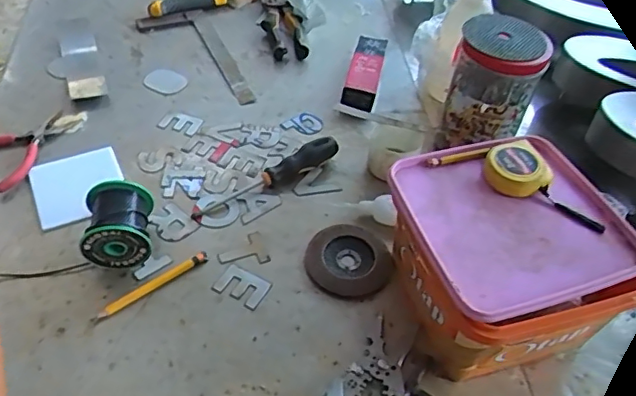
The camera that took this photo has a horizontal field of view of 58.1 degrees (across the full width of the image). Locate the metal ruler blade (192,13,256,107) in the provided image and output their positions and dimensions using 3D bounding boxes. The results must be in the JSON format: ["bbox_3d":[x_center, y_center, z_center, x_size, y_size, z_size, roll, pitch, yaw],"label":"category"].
[{"bbox_3d":[-0.146,-0.214,0.878,0.027,0.008,0.224,-18,53,-20],"label":"metal ruler blade"}]

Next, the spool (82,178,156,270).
[{"bbox_3d":[-0.214,0.028,0.618,0.067,0.069,0.076,-4,49,-10],"label":"spool"}]

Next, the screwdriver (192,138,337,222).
[{"bbox_3d":[-0.060,-0.024,0.704,0.201,0.029,0.029,-24,55,-26],"label":"screwdriver"}]

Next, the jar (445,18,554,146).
[{"bbox_3d":[0.216,-0.145,0.718,0.108,0.139,0.100,3,48,-4],"label":"jar"}]

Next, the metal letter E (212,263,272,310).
[{"bbox_3d":[-0.082,0.095,0.615,0.053,0.004,0.038,24,50,15],"label":"metal letter E"}]

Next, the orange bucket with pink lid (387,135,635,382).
[{"bbox_3d":[0.178,0.061,0.573,0.187,0.142,0.193,-10,50,-16],"label":"orange bucket with pink lid"}]

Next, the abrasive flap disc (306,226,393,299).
[{"bbox_3d":[0.035,0.070,0.644,0.091,0.008,0.094,3,48,-4],"label":"abrasive flap disc"}]

